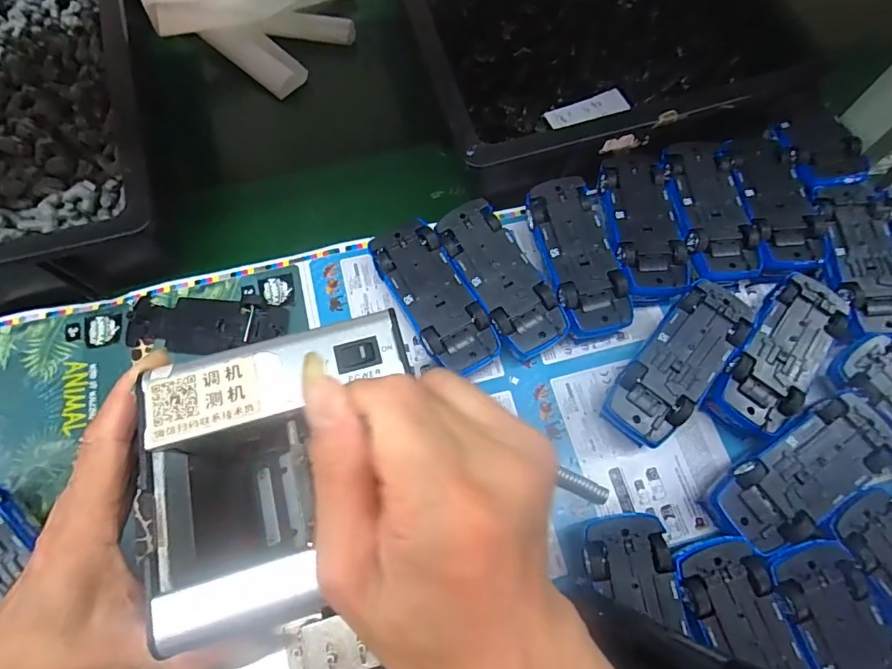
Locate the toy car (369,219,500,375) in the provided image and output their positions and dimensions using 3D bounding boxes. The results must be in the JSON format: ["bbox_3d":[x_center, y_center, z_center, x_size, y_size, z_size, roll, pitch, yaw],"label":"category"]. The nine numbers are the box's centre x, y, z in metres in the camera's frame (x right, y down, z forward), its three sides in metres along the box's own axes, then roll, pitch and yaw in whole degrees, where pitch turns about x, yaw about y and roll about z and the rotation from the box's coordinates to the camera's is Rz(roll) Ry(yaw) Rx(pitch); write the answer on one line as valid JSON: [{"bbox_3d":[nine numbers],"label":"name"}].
[{"bbox_3d":[-0.010,-0.023,0.377,0.055,0.045,0.126,-28,71,-11],"label":"toy car"}]

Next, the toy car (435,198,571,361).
[{"bbox_3d":[0.041,-0.039,0.383,0.054,0.048,0.128,-27,71,-10],"label":"toy car"}]

